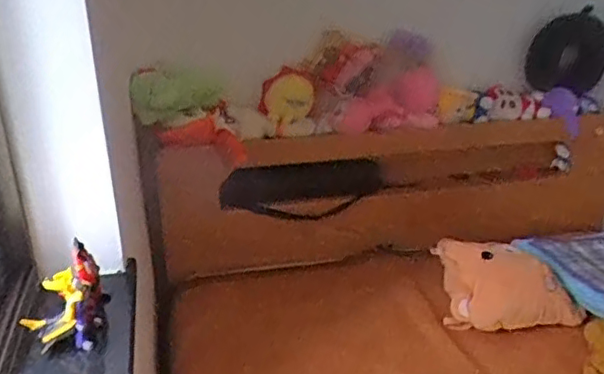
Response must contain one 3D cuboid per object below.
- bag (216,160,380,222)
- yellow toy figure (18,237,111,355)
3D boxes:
[{"bbox_3d":[0.013,0.015,1.878,0.533,0.196,0.105,-9,26,-19],"label":"bag"},{"bbox_3d":[-0.369,0.174,0.912,0.103,0.127,0.148,-4,25,-10],"label":"yellow toy figure"}]

